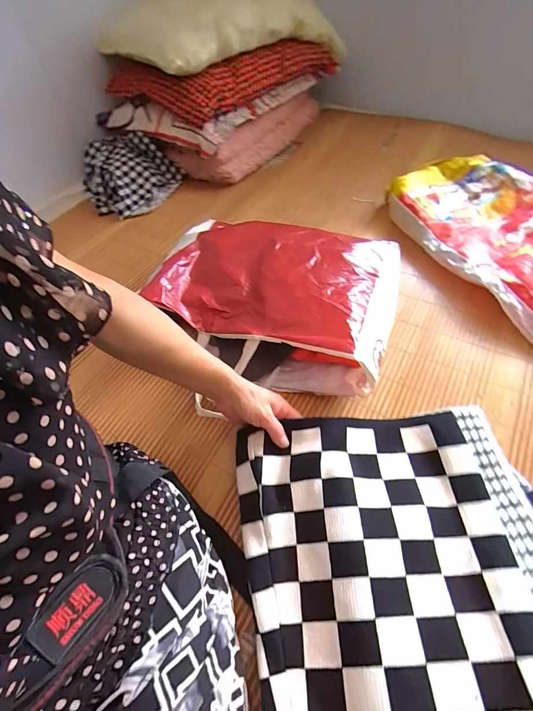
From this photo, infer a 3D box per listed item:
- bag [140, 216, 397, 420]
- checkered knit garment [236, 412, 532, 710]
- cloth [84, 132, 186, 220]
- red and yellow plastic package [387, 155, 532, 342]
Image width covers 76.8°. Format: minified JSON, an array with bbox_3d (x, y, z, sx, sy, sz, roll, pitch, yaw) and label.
[{"bbox_3d":[0.012,-0.111,0.586,0.397,0.118,0.305,13,55,14],"label":"bag"},{"bbox_3d":[0.125,0.271,0.297,0.281,0.083,0.468,-8,53,-1],"label":"checkered knit garment"},{"bbox_3d":[-0.364,-0.497,0.914,0.248,0.095,0.279,-24,55,-13],"label":"cloth"},{"bbox_3d":[0.463,-0.249,0.669,0.284,0.088,0.531,-21,54,-11],"label":"red and yellow plastic package"}]

